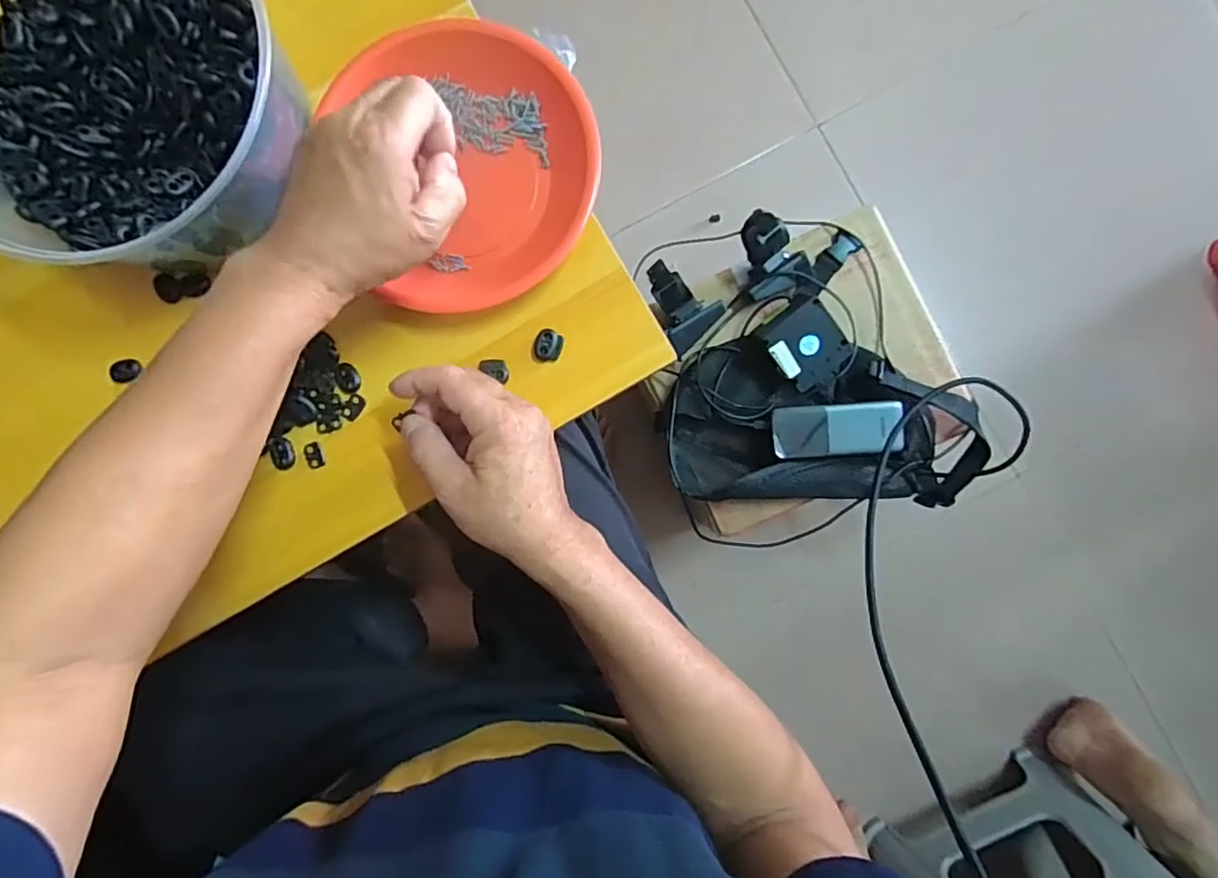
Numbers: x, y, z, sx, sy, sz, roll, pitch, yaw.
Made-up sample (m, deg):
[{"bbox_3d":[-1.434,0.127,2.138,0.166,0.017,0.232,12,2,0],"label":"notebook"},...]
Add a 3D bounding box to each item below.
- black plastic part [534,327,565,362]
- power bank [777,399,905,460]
[{"bbox_3d":[-0.041,-0.064,0.423,0.018,0.007,0.022,12,88,3],"label":"black plastic part"},{"bbox_3d":[0.234,-0.009,0.623,0.126,0.025,0.052,-2,87,2],"label":"power bank"}]

